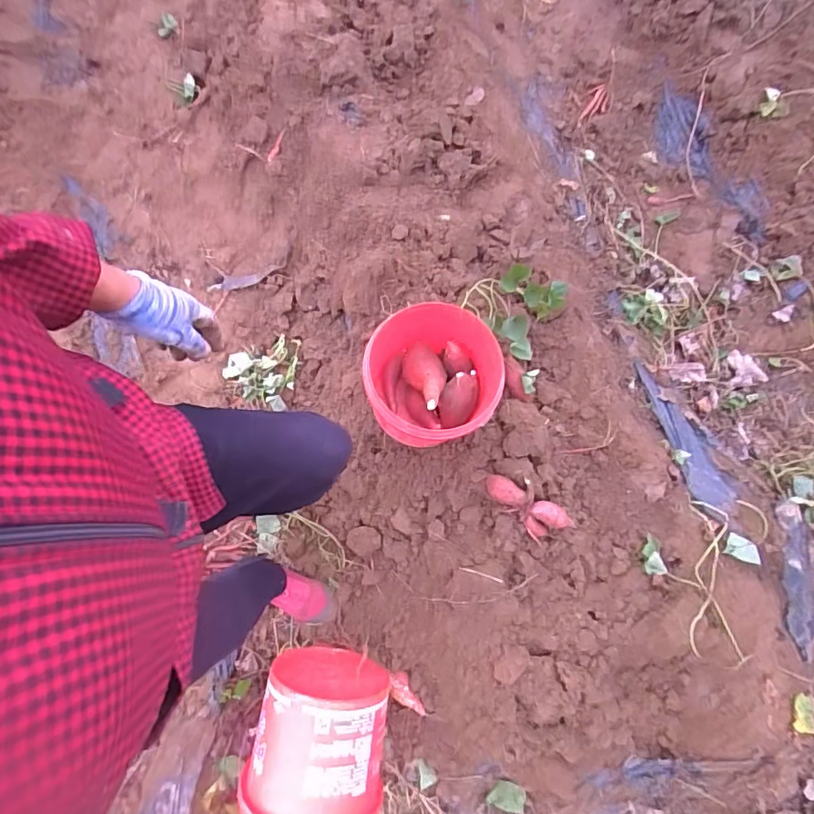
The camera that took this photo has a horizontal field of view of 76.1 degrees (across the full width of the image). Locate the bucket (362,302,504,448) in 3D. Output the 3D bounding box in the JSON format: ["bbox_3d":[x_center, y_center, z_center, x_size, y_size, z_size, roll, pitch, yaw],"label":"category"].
[{"bbox_3d":[0.053,-0.035,1.055,0.247,0.276,0.242,0,74,0],"label":"bucket"}]

